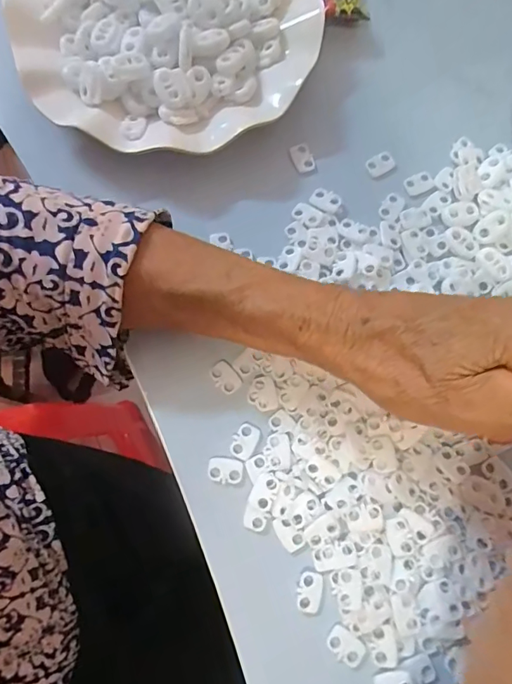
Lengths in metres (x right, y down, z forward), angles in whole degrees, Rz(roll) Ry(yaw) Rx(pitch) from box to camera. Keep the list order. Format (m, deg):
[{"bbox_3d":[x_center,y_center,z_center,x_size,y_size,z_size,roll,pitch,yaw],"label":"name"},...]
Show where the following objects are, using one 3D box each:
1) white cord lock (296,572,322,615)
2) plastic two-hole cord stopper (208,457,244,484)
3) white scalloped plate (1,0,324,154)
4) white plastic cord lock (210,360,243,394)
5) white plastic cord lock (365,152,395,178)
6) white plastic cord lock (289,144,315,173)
[{"bbox_3d":[0.027,0.124,0.232,0.012,0.004,0.019,4,75,2],"label":"white cord lock"},{"bbox_3d":[-0.016,0.067,0.247,0.018,0.004,0.013,4,75,2],"label":"plastic two-hole cord stopper"},{"bbox_3d":[-0.054,-0.195,0.295,0.179,0.043,0.172,0,75,1],"label":"white scalloped plate"},{"bbox_3d":[-0.017,0.020,0.259,0.013,0.004,0.018,-35,77,-8],"label":"white plastic cord lock"},{"bbox_3d":[0.077,-0.110,0.291,0.018,0.004,0.012,-31,77,-7],"label":"white plastic cord lock"},{"bbox_3d":[0.028,-0.113,0.291,0.013,0.004,0.019,-19,76,-4],"label":"white plastic cord lock"}]

